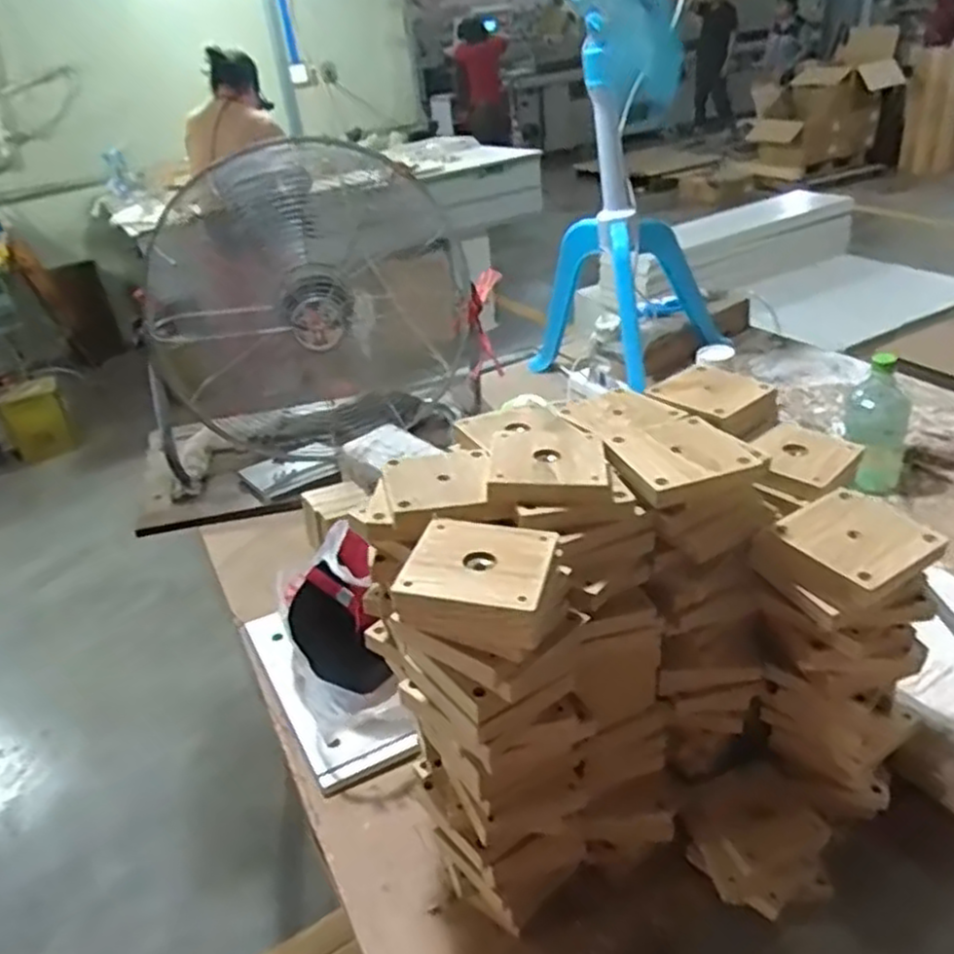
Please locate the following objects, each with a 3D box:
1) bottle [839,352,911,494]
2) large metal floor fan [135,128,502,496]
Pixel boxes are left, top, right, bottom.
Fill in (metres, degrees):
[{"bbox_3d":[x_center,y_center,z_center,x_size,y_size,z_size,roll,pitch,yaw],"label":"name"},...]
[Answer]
[{"bbox_3d":[0.565,-0.066,1.067,0.085,0.204,0.070,11,36,27],"label":"bottle"},{"bbox_3d":[-0.276,-0.283,1.238,0.546,0.494,0.296,-16,32,-14],"label":"large metal floor fan"}]

